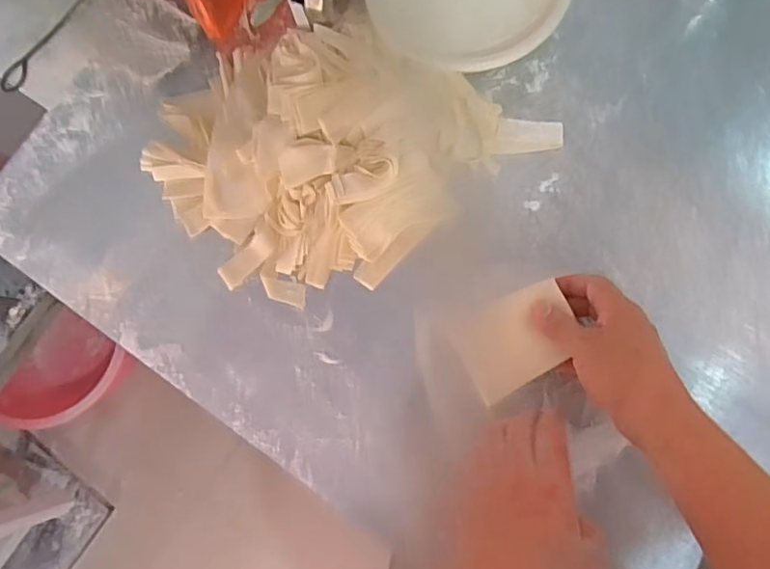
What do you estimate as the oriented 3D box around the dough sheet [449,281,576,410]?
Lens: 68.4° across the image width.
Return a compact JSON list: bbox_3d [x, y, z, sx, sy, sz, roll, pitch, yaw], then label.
[{"bbox_3d":[0.115,0.049,0.501,0.098,0.005,0.078,-29,76,12],"label":"dough sheet"}]

